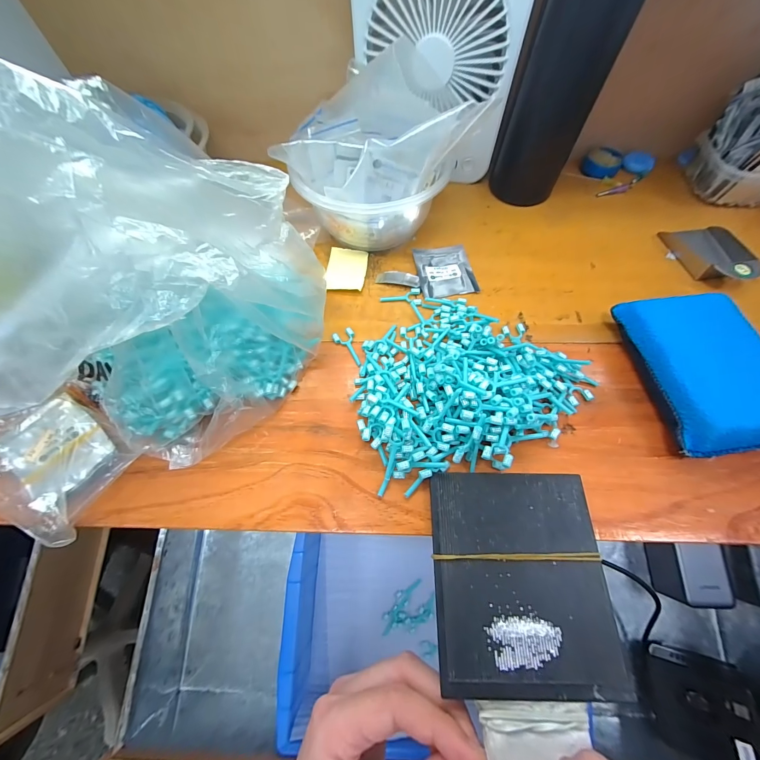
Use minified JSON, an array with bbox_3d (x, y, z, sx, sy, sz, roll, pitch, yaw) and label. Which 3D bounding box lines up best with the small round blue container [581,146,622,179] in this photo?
[{"bbox_3d":[0.236,-0.231,0.341,0.036,0.016,0.035,0,63,1],"label":"small round blue container"}]

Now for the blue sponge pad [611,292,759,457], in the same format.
[{"bbox_3d":[0.220,-0.008,0.219,0.074,0.035,0.110,-6,63,-2],"label":"blue sponge pad"}]

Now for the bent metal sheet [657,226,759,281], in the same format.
[{"bbox_3d":[0.294,-0.114,0.280,0.053,0.021,0.077,-9,64,-4],"label":"bent metal sheet"}]

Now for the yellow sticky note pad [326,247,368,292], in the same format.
[{"bbox_3d":[-0.030,-0.100,0.289,0.035,0.006,0.050,4,64,3],"label":"yellow sticky note pad"}]

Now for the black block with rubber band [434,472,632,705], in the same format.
[{"bbox_3d":[0.079,0.109,0.181,0.094,0.004,0.106,1,63,1],"label":"black block with rubber band"}]

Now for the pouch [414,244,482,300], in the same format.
[{"bbox_3d":[0.058,-0.098,0.285,0.048,0.004,0.060,-8,64,-3],"label":"pouch"}]

